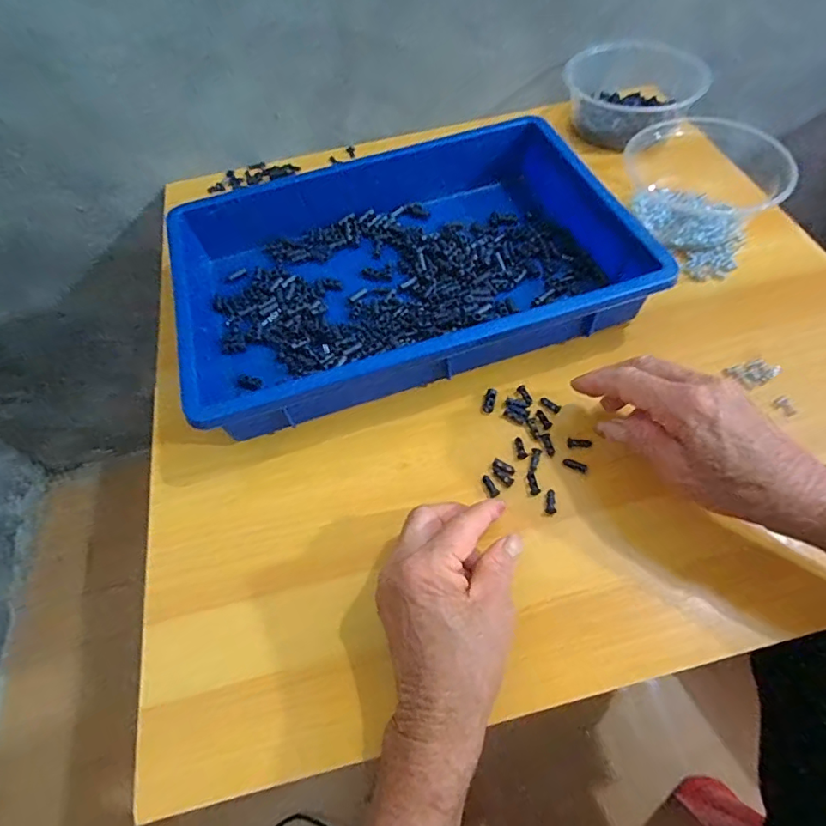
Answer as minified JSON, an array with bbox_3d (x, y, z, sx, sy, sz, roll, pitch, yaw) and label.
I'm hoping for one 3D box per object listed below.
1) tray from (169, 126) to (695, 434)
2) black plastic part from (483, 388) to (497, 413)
[{"bbox_3d":[-0.013,-0.136,0.439,0.364,0.052,0.255,-17,59,-6],"label":"tray"},{"bbox_3d":[0.059,-0.009,0.389,0.008,0.004,0.019,12,62,11],"label":"black plastic part"}]

